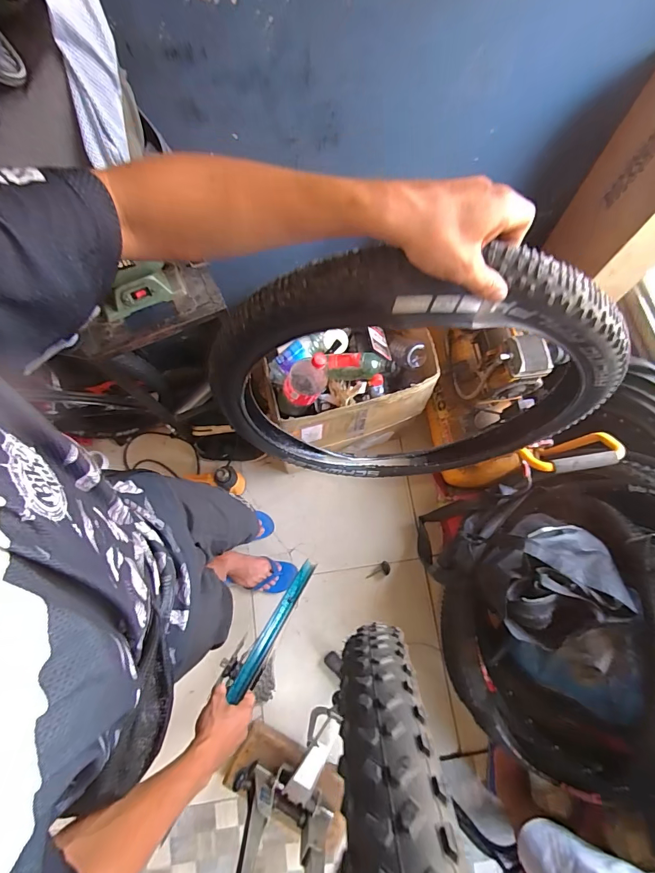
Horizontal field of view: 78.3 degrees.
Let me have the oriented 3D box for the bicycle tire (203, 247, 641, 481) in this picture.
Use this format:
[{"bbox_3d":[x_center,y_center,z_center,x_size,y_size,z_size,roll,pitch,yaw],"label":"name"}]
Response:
[{"bbox_3d":[0.116,-0.049,0.666,0.574,0.668,0.077,6,74,0],"label":"bicycle tire"}]

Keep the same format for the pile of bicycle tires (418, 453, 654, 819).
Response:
[{"bbox_3d":[0.578,0.373,0.950,0.328,0.764,0.724,24,39,-35],"label":"pile of bicycle tires"}]

